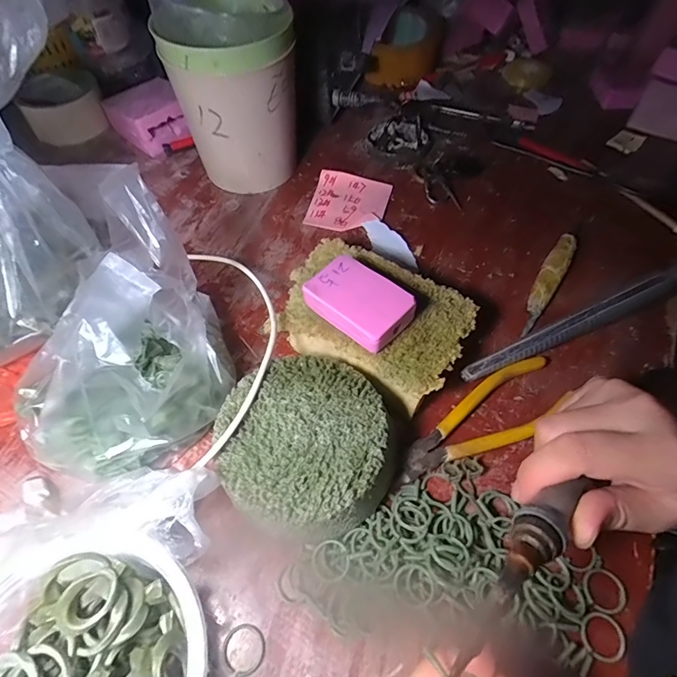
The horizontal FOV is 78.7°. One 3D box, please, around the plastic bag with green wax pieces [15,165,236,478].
[{"bbox_3d":[-0.137,0.008,0.251,0.126,0.122,0.113,-25,61,-14],"label":"plastic bag with green wax pieces"}]

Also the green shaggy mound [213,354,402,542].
[{"bbox_3d":[-0.019,0.063,0.253,0.103,0.042,0.100,0,58,0],"label":"green shaggy mound"}]

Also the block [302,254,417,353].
[{"bbox_3d":[0.013,-0.026,0.278,0.068,0.018,0.044,37,65,20],"label":"block"}]

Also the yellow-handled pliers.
[{"bbox_3d":[0.099,0.056,0.286,0.134,0.011,0.046,-24,61,-14],"label":"yellow-handled pliers"}]

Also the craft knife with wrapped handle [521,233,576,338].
[{"bbox_3d":[0.178,-0.048,0.351,0.018,0.014,0.115,28,62,17],"label":"craft knife with wrapped handle"}]

